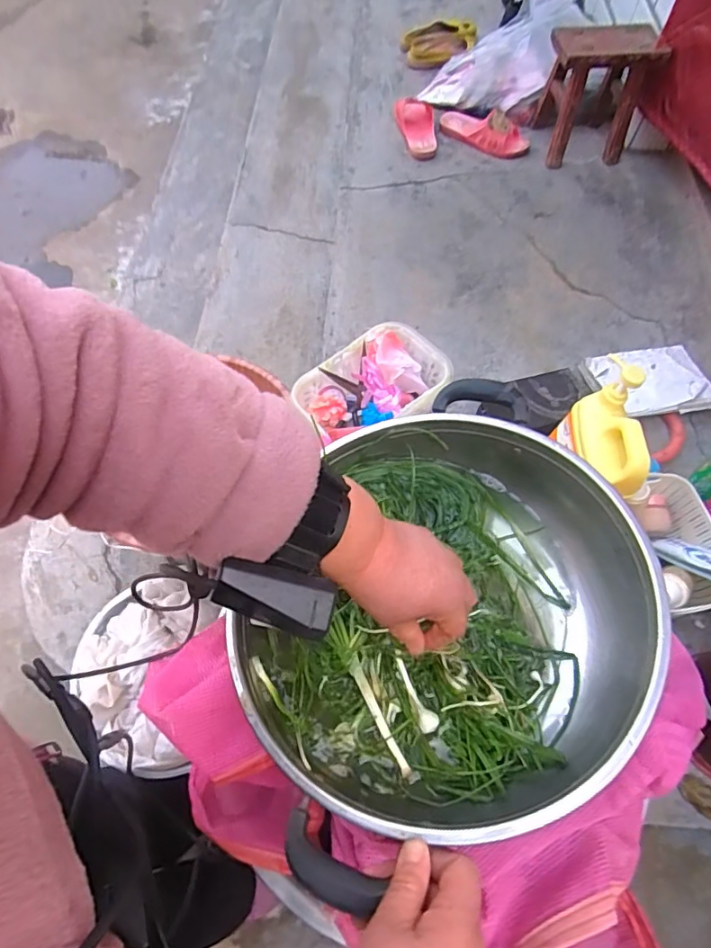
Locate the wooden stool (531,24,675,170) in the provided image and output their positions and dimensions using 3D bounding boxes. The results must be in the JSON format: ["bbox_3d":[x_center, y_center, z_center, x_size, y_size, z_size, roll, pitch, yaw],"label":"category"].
[{"bbox_3d":[0.548,-0.873,1.188,0.212,0.226,0.168,-1,63,-4],"label":"wooden stool"}]

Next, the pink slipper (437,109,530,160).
[{"bbox_3d":[0.314,-0.844,1.262,0.228,0.060,0.097,33,66,13],"label":"pink slipper"}]

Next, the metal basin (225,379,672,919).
[{"bbox_3d":[0.059,0.096,0.425,0.318,0.120,0.316,-19,66,-13],"label":"metal basin"}]

